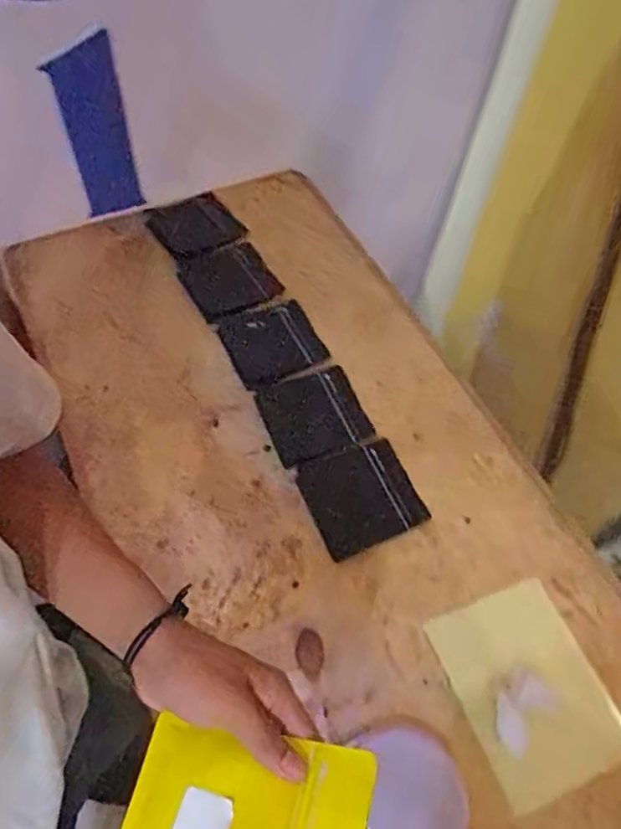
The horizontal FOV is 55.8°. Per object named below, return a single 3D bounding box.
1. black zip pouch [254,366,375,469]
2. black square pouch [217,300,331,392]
[{"bbox_3d":[0.006,0.000,0.860,0.141,0.015,0.142,-17,60,-14],"label":"black zip pouch"},{"bbox_3d":[-0.058,-0.118,0.930,0.146,0.013,0.140,-22,61,-17],"label":"black square pouch"}]

